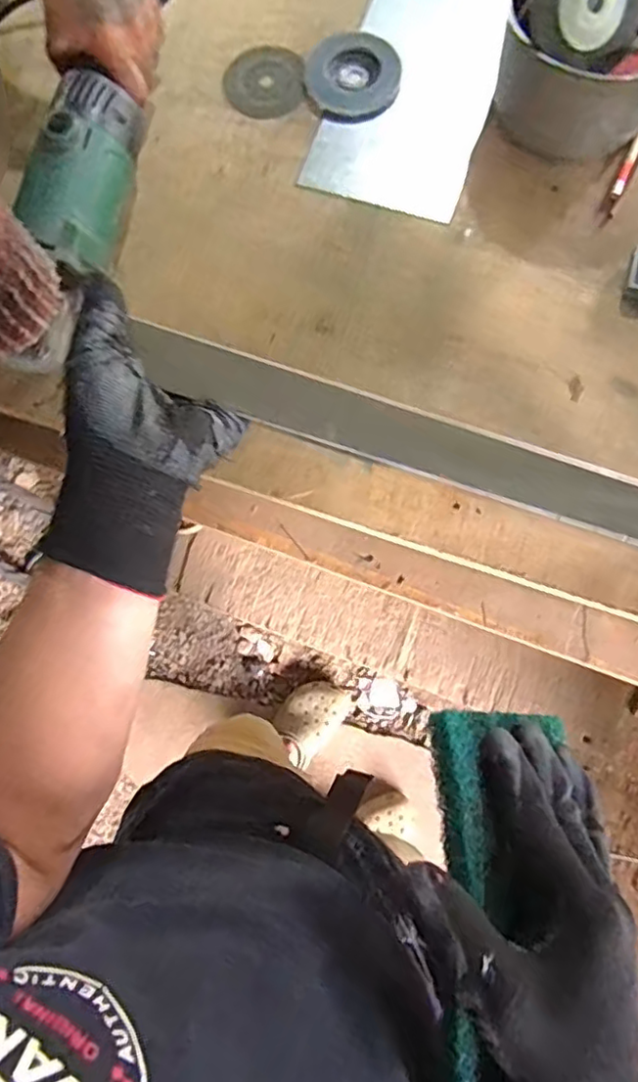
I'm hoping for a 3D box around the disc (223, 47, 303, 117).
[{"bbox_3d":[-0.057,-0.481,0.634,0.080,0.004,0.096,-1,77,1],"label":"disc"}]

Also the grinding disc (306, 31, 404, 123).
[{"bbox_3d":[0.036,-0.468,0.620,0.094,0.019,0.093,0,77,2],"label":"grinding disc"}]

